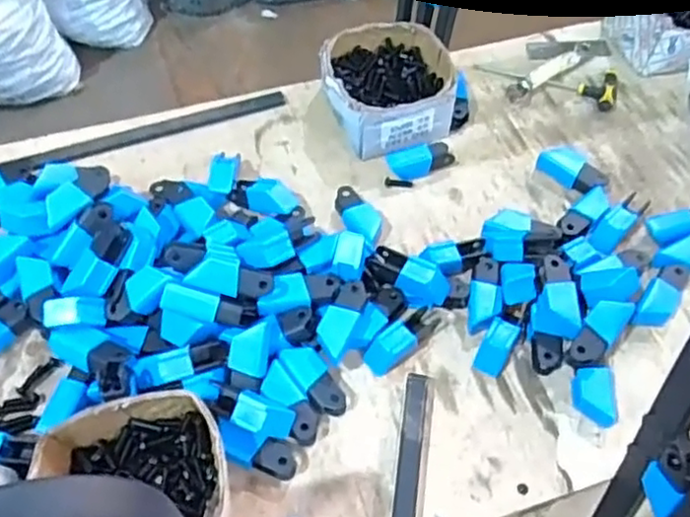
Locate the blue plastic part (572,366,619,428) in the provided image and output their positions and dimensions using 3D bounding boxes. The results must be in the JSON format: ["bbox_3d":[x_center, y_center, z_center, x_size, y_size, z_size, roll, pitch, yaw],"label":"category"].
[{"bbox_3d":[0.246,0.138,0.654,0.034,0.030,0.057,4,55,2],"label":"blue plastic part"}]

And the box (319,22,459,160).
[{"bbox_3d":[0.054,-0.233,0.899,0.177,0.088,0.200,-12,56,-8],"label":"box"}]

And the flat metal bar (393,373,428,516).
[{"bbox_3d":[0.060,0.193,0.618,0.021,0.023,0.183,7,55,5],"label":"flat metal bar"}]

